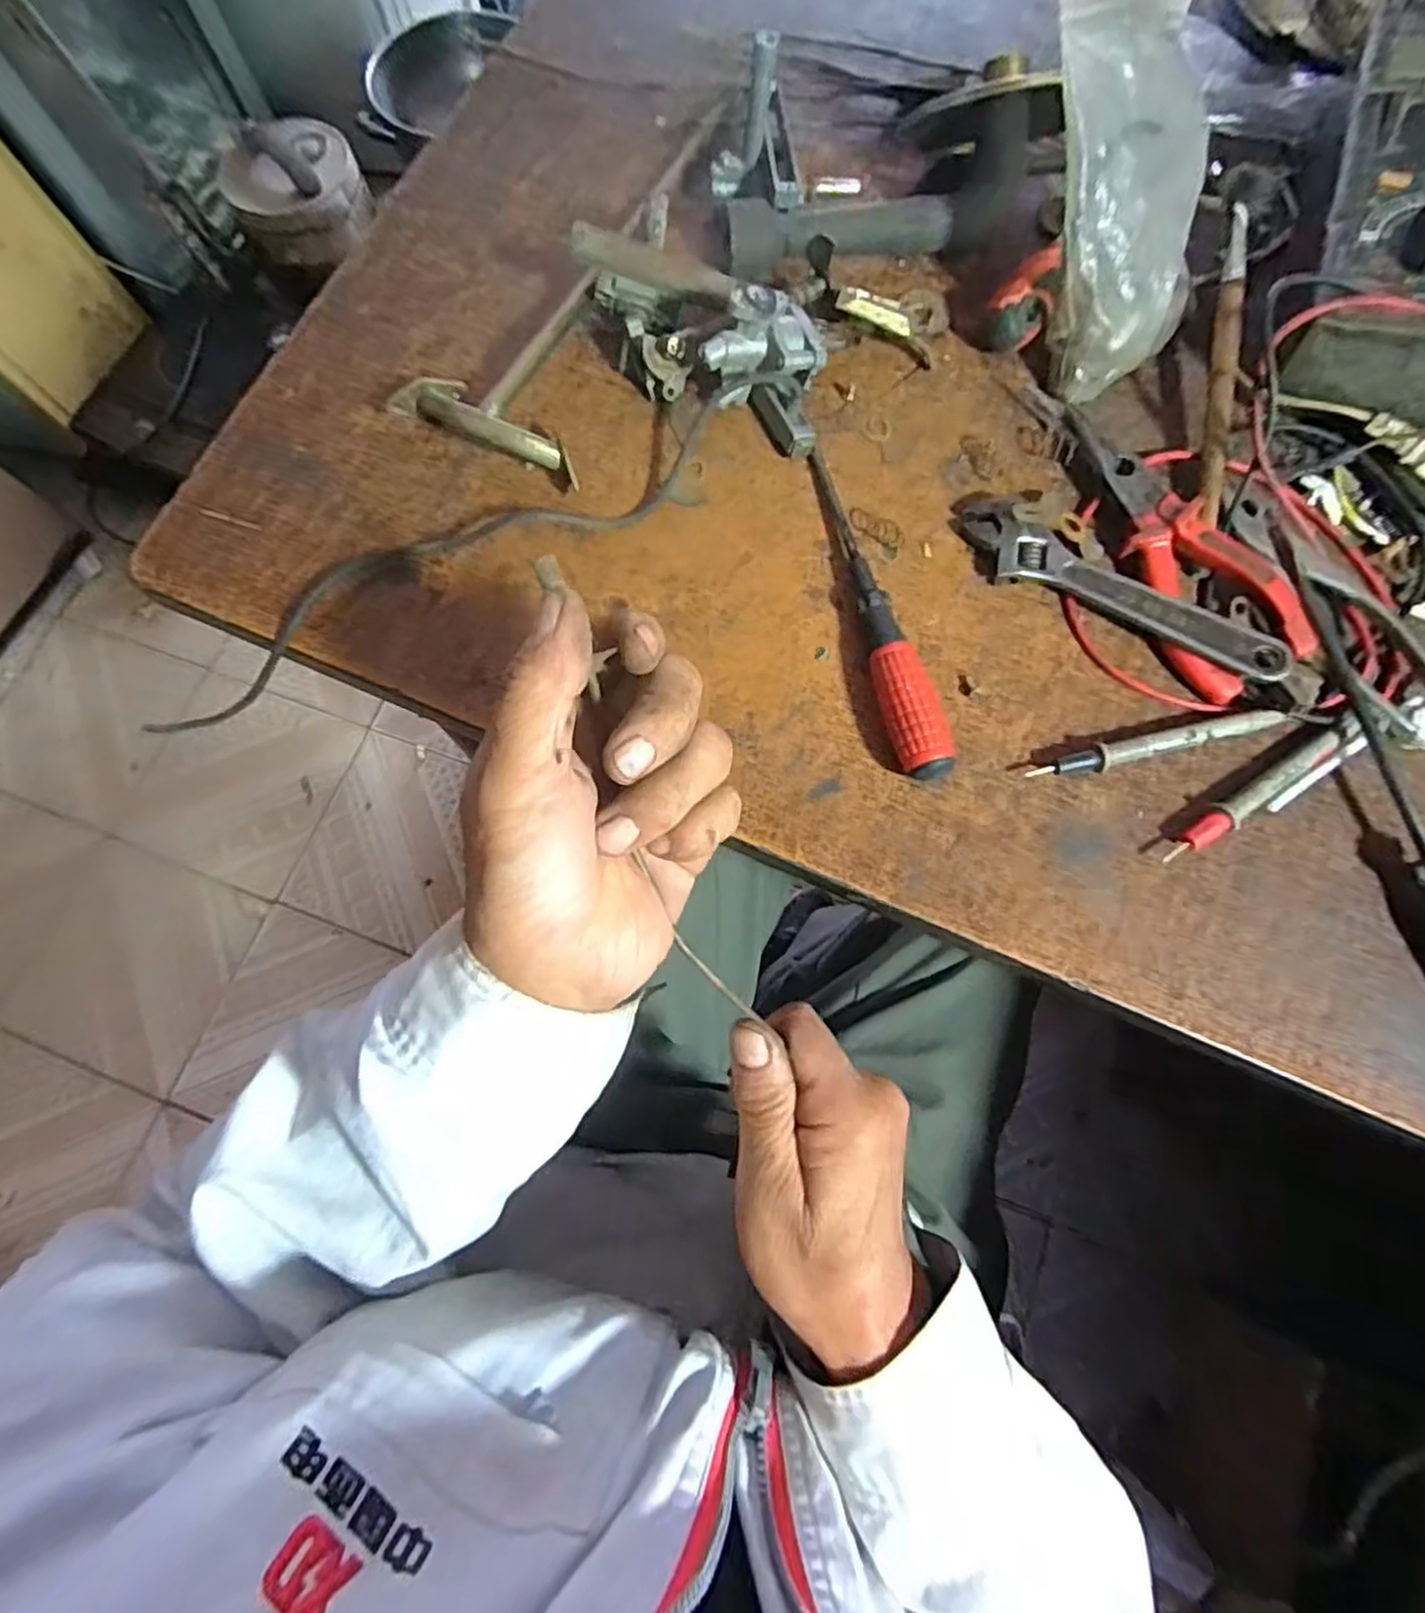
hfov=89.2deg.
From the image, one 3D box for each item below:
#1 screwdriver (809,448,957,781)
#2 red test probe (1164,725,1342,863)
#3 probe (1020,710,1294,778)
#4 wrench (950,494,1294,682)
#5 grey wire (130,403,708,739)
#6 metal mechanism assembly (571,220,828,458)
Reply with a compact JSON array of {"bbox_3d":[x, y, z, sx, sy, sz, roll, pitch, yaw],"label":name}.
[{"bbox_3d":[0.067,-0.088,0.314,0.021,0.021,0.163,-16,74,-3],"label":"screwdriver"},{"bbox_3d":[0.226,-0.005,0.301,0.095,0.011,0.011,-34,76,-8],"label":"red test probe"},{"bbox_3d":[0.187,-0.026,0.305,0.107,0.011,0.010,-14,74,-3],"label":"probe"},{"bbox_3d":[0.171,-0.093,0.316,0.147,0.019,0.033,38,78,11],"label":"wrench"},{"bbox_3d":[-0.118,-0.113,0.325,0.281,0.006,0.044,-29,76,-7],"label":"grey wire"},{"bbox_3d":[0.000,-0.220,0.330,0.123,0.052,0.060,27,76,8],"label":"metal mechanism assembly"}]

